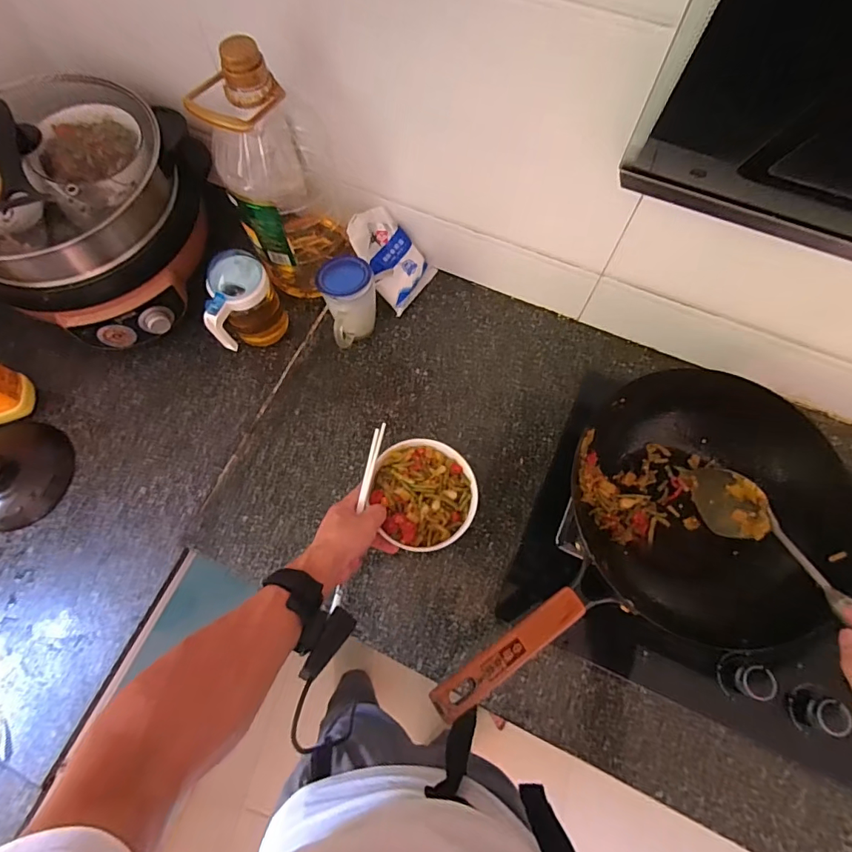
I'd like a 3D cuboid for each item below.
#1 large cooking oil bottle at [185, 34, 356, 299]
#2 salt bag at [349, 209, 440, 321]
[{"bbox_3d":[-0.201,-0.338,0.661,0.149,0.337,0.135,-17,71,-6],"label":"large cooking oil bottle"},{"bbox_3d":[-0.055,-0.274,0.757,0.157,0.030,0.106,47,67,-32],"label":"salt bag"}]

